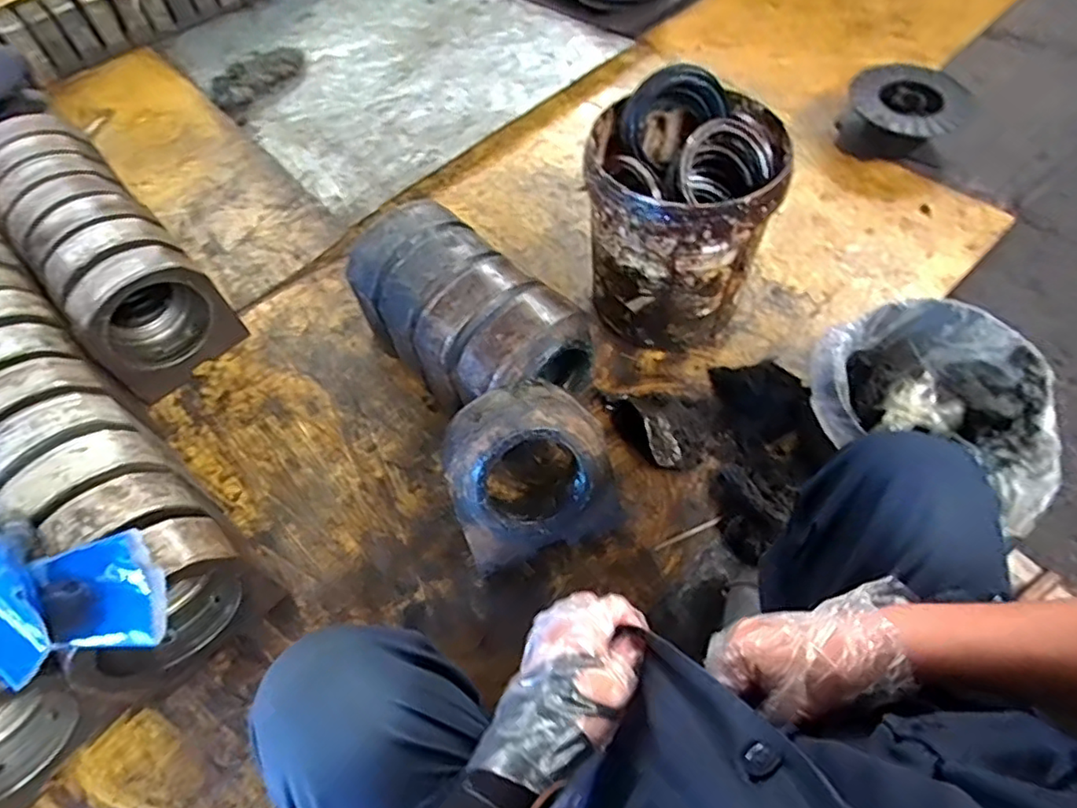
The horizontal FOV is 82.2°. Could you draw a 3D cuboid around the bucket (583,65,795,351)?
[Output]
[{"bbox_3d":[0.238,-0.302,1.104,0.294,0.362,0.299,-2,57,3],"label":"bucket"}]

